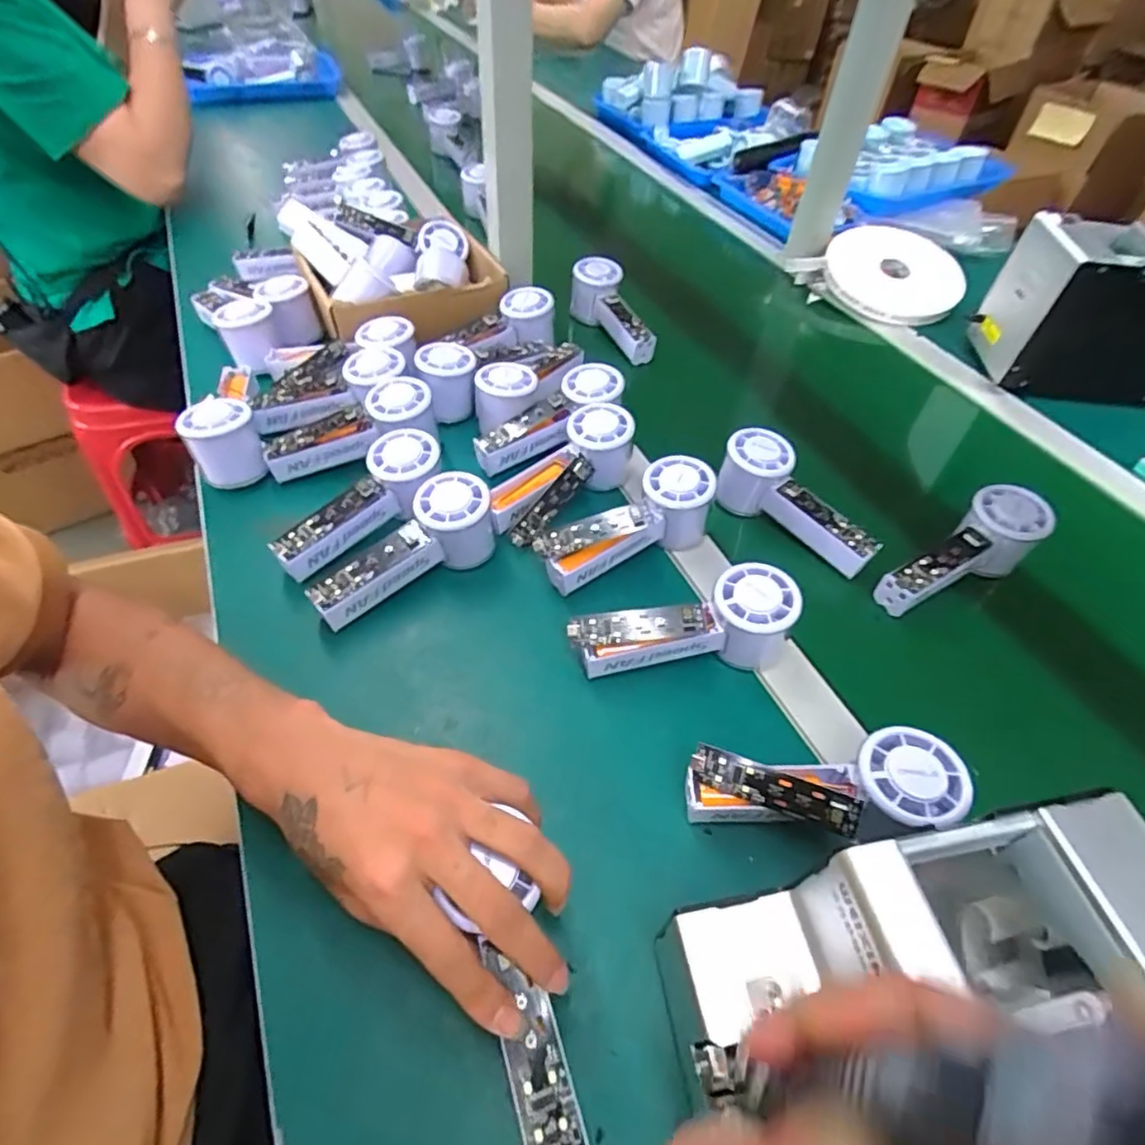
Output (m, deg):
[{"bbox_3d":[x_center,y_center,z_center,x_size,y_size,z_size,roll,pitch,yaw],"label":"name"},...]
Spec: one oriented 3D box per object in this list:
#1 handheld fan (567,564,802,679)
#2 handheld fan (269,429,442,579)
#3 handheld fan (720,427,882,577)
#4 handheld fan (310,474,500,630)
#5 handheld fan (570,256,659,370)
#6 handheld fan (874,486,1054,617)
[{"bbox_3d":[0.077,0.036,0.429,0.151,0.062,0.047,-2,51,-5],"label":"handheld fan"},{"bbox_3d":[-0.170,-0.049,0.494,0.050,0.051,0.142,39,72,16],"label":"handheld fan"},{"bbox_3d":[0.192,-0.058,0.525,0.143,0.067,0.044,35,57,23],"label":"handheld fan"},{"bbox_3d":[-0.128,-0.016,0.462,0.143,0.063,0.047,-32,60,-26],"label":"handheld fan"},{"bbox_3d":[0.047,-0.301,0.715,0.053,0.059,0.156,-13,53,-14],"label":"handheld fan"},{"bbox_3d":[0.307,-0.015,0.489,0.140,0.066,0.056,-22,56,-20],"label":"handheld fan"}]

